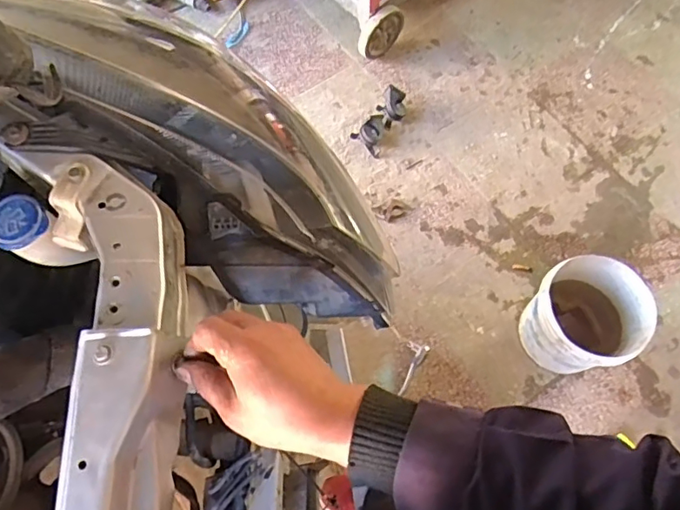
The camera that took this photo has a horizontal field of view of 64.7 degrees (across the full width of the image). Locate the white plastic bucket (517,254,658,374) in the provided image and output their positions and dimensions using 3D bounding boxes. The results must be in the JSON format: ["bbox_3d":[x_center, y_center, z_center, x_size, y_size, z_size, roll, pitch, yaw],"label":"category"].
[{"bbox_3d":[0.616,0.170,1.373,0.257,0.282,0.246,0,67,-1],"label":"white plastic bucket"}]

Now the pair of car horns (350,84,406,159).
[{"bbox_3d":[0.144,-0.441,1.751,0.113,0.078,0.233,36,71,13],"label":"pair of car horns"}]

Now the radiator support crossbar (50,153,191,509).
[{"bbox_3d":[-0.179,0.185,0.411,0.099,0.058,0.579,-6,66,-1],"label":"radiator support crossbar"}]

